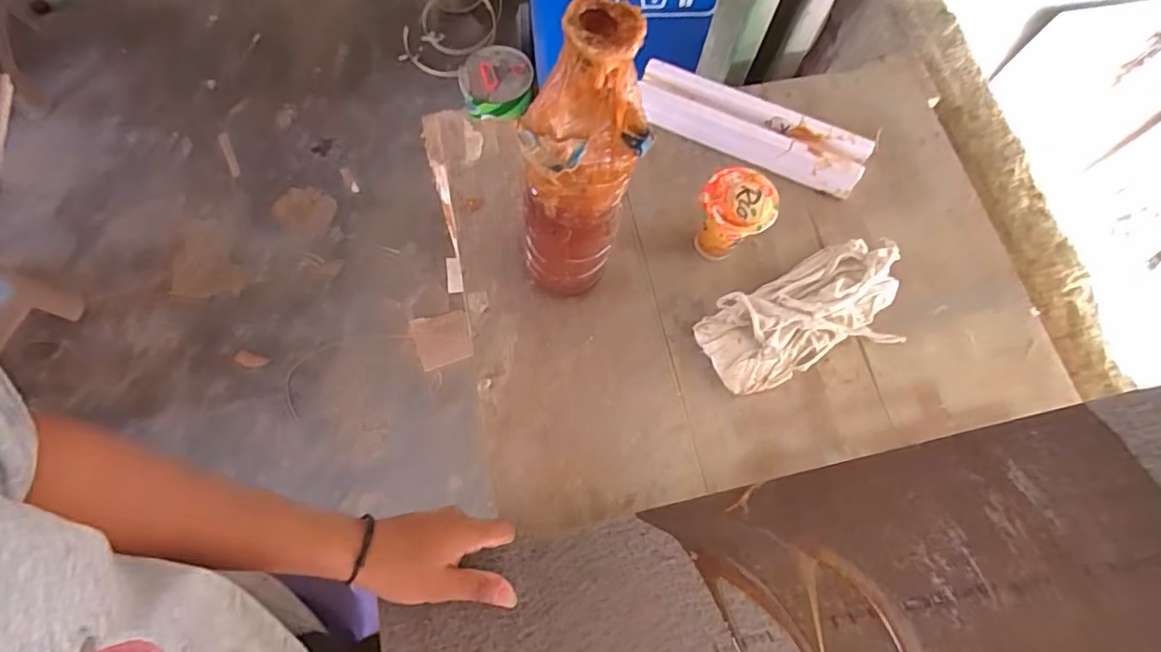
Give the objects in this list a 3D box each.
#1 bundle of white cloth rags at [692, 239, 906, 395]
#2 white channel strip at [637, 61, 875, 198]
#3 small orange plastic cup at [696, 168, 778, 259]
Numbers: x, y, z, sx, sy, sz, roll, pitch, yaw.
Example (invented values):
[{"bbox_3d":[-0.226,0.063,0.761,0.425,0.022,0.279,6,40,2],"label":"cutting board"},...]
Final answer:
[{"bbox_3d":[0.228,-0.009,0.584,0.217,0.067,0.113,-26,73,-13],"label":"bundle of white cloth rags"},{"bbox_3d":[0.201,-0.226,0.679,0.258,0.038,0.071,24,69,6],"label":"white channel strip"},{"bbox_3d":[0.152,-0.105,0.600,0.072,0.100,0.066,1,69,-3],"label":"small orange plastic cup"}]

